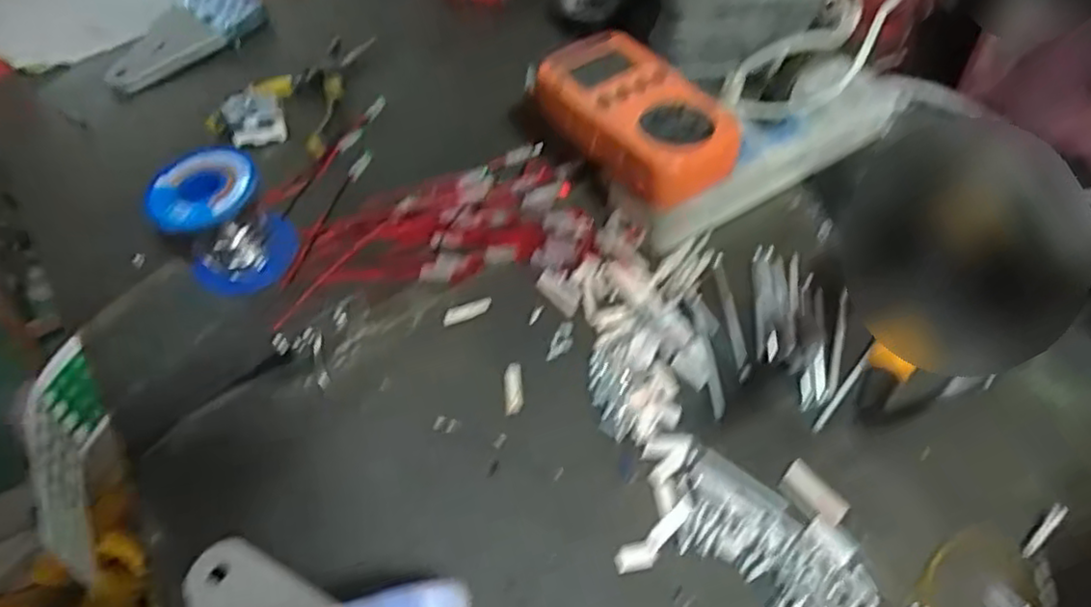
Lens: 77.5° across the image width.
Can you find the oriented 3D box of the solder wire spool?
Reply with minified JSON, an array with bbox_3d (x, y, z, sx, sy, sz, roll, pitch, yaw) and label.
[{"bbox_3d":[-0.190,-0.049,0.404,0.060,0.063,0.060,-31,57,-19],"label":"solder wire spool"}]

